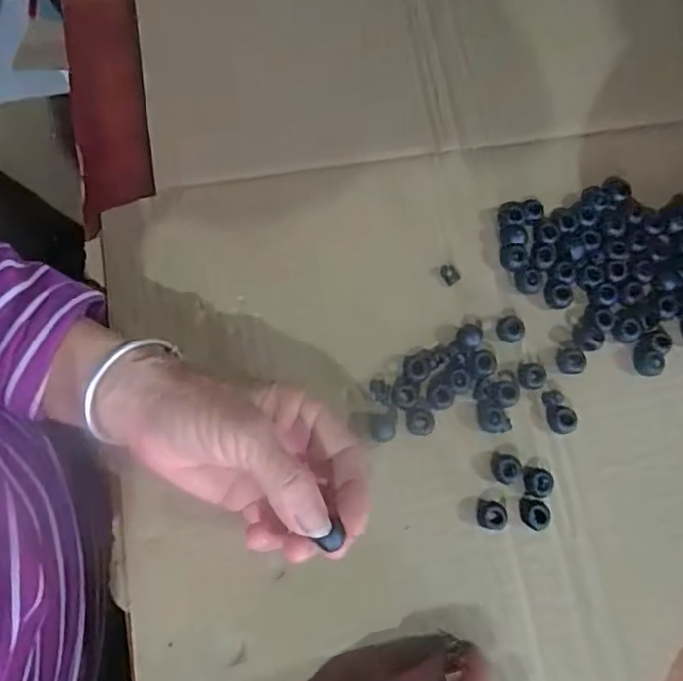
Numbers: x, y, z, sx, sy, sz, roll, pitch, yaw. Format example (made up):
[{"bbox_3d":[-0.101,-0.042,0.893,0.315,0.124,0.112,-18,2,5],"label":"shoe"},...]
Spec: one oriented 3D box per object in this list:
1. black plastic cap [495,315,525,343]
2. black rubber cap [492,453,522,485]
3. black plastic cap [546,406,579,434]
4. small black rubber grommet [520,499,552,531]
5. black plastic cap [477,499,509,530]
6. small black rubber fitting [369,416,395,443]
[{"bbox_3d":[0.098,-0.006,0.335,0.013,0.011,0.015,-27,77,-6],"label":"black plastic cap"},{"bbox_3d":[0.091,0.071,0.317,0.014,0.008,0.015,0,76,0],"label":"black rubber cap"},{"bbox_3d":[0.124,0.044,0.322,0.013,0.011,0.015,-12,76,-3],"label":"black plastic cap"},{"bbox_3d":[0.104,0.094,0.308,0.013,0.013,0.016,5,76,2],"label":"small black rubber grommet"},{"bbox_3d":[0.082,0.094,0.310,0.013,0.010,0.015,3,76,1],"label":"black plastic cap"},{"bbox_3d":[0.023,0.049,0.318,0.013,0.006,0.015,-11,76,-2],"label":"small black rubber fitting"}]

